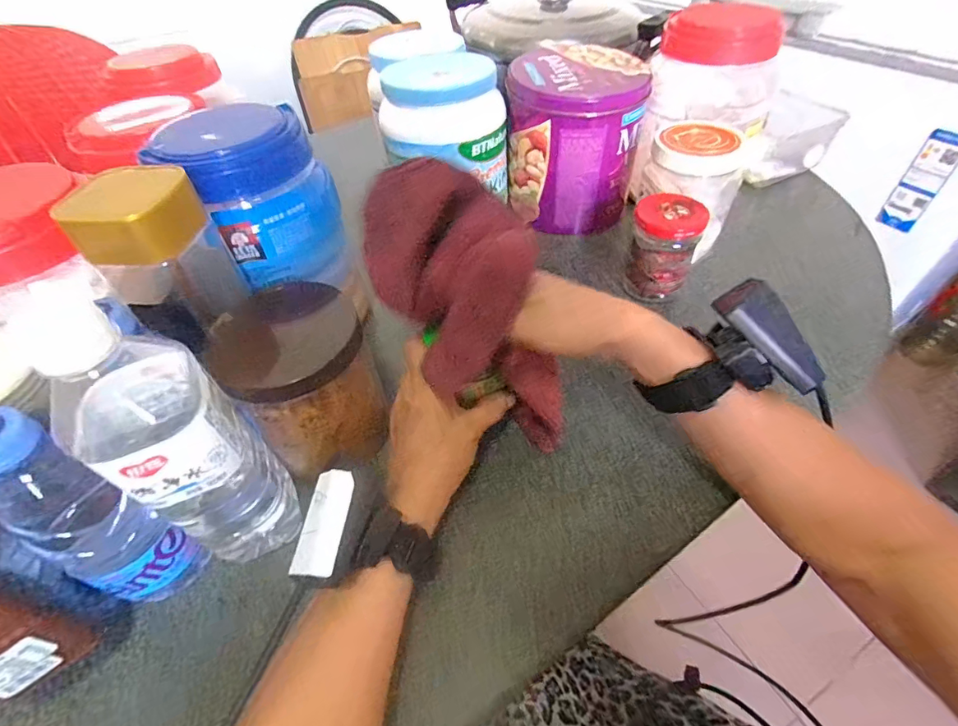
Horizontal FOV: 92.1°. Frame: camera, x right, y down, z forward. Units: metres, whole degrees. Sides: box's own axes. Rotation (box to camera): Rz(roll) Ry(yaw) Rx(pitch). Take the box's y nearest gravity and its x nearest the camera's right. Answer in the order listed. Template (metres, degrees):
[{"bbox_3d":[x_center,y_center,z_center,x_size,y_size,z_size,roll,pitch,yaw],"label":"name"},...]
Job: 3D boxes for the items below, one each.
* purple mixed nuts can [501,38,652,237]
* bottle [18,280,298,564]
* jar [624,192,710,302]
[{"bbox_3d":[0.112,-0.262,0.545,0.146,0.154,0.136,7,50,10],"label":"purple mixed nuts can"},{"bbox_3d":[-0.169,0.054,0.272,0.074,0.195,0.063,26,55,25],"label":"bottle"},{"bbox_3d":[0.183,-0.112,0.464,0.064,0.094,0.061,15,52,16],"label":"jar"}]

